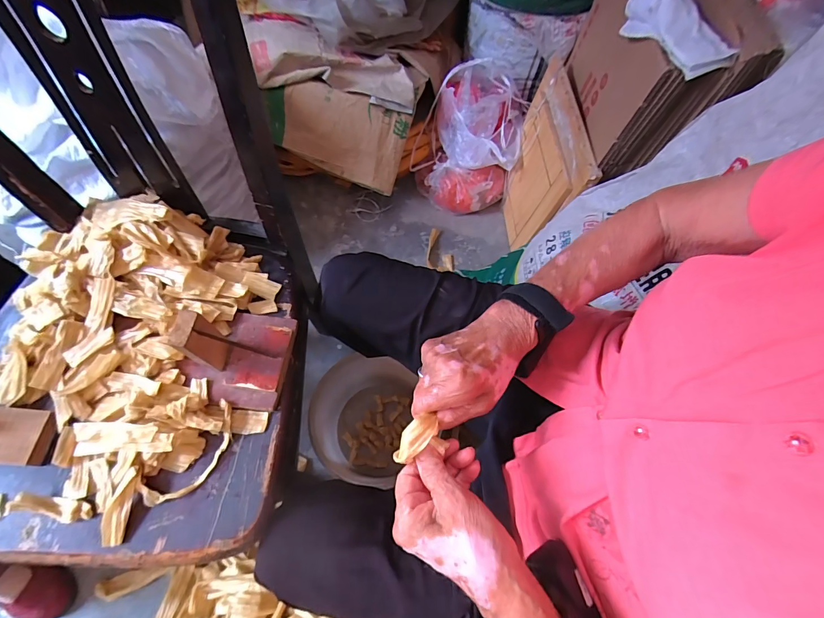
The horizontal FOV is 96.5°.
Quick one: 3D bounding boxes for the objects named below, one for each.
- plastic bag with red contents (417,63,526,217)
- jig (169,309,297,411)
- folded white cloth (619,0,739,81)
[{"bbox_3d":[0.171,-0.475,1.070,0.263,0.286,0.299,17,64,5],"label":"plastic bag with red contents"},{"bbox_3d":[-0.216,0.042,0.428,0.117,0.099,0.117,8,64,1],"label":"jig"},{"bbox_3d":[0.438,-0.460,0.605,0.081,0.063,0.200,-13,66,-9],"label":"folded white cloth"}]

